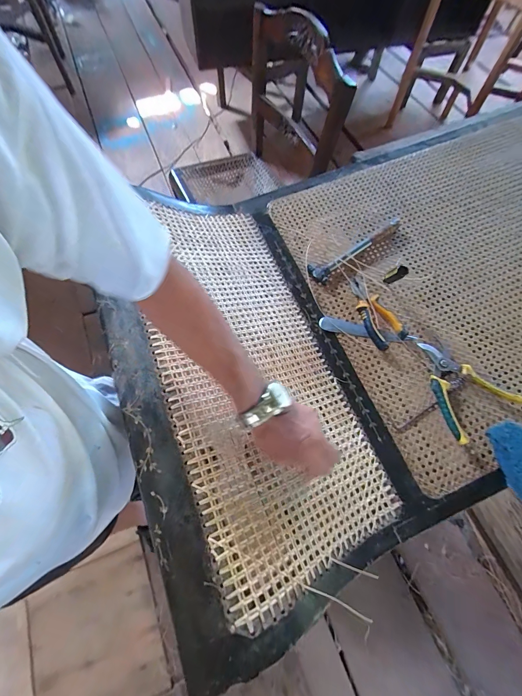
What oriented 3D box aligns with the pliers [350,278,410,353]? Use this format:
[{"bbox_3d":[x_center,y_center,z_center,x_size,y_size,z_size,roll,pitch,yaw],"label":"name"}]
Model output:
[{"bbox_3d":[0.217,-0.073,0.599,0.061,0.020,0.157,-26,72,-7],"label":"pliers"}]

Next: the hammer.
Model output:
[{"bbox_3d":[0.206,-0.219,0.656,0.242,0.020,0.055,-37,73,-10],"label":"hammer"}]

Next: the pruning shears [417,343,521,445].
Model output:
[{"bbox_3d":[0.349,0.060,0.541,0.137,0.025,0.169,-32,72,-9],"label":"pruning shears"}]

